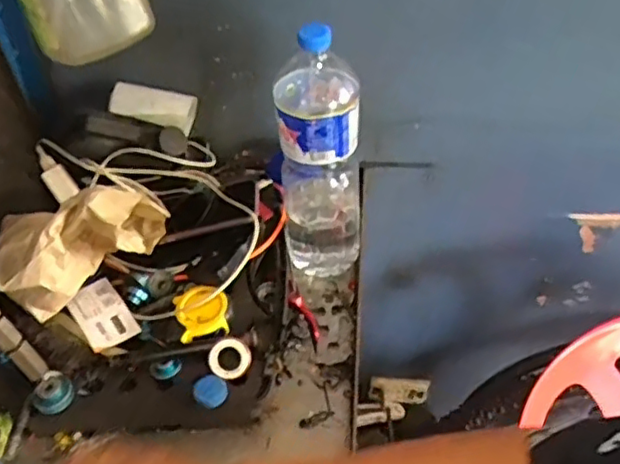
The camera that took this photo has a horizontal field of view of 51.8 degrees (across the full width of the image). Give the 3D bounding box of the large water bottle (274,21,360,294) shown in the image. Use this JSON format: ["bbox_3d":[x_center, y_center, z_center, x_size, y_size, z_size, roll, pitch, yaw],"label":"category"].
[{"bbox_3d":[0.013,-0.075,0.717,0.091,0.304,0.105,2,44,3],"label":"large water bottle"}]

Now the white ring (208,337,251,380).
[{"bbox_3d":[-0.078,0.124,0.623,0.040,0.006,0.038,0,76,0],"label":"white ring"}]

